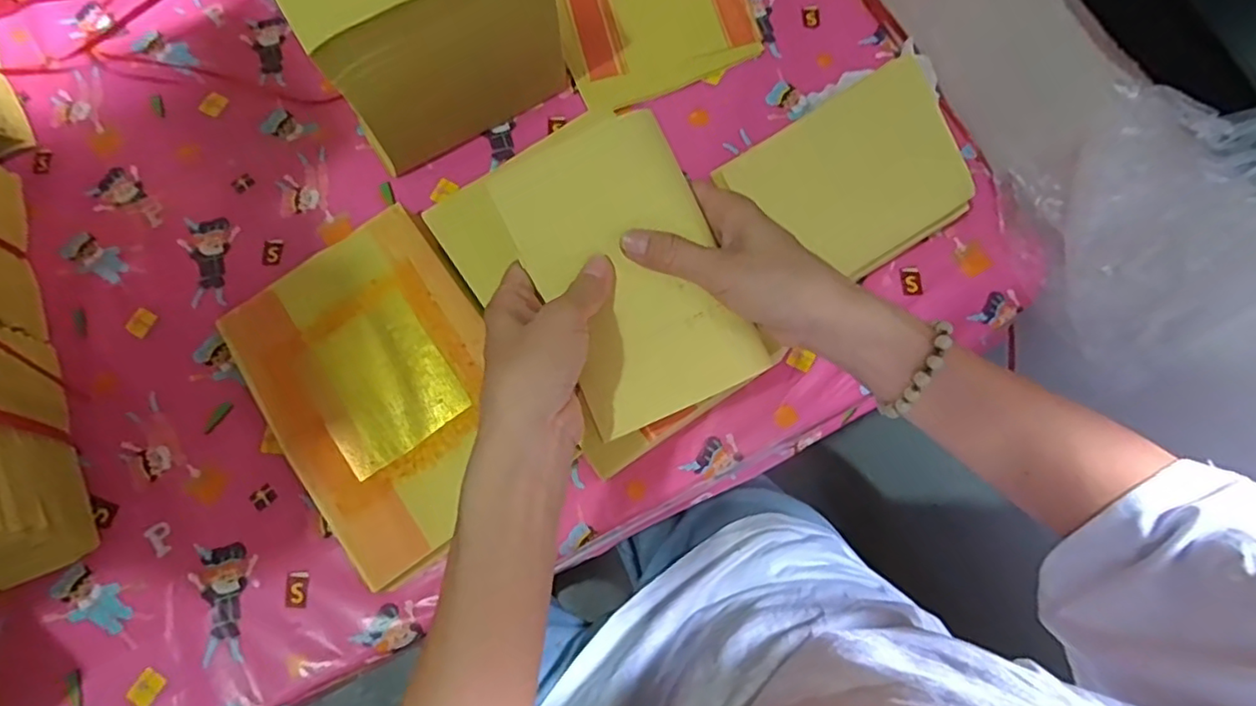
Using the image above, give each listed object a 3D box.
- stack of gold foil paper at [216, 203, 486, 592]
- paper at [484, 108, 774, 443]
[{"bbox_3d":[-0.170,0.024,0.445,0.157,0.029,0.232,-35,77,-9],"label":"stack of gold foil paper"},{"bbox_3d":[0.000,-0.044,0.351,0.101,0.013,0.161,-25,88,0],"label":"paper"}]

